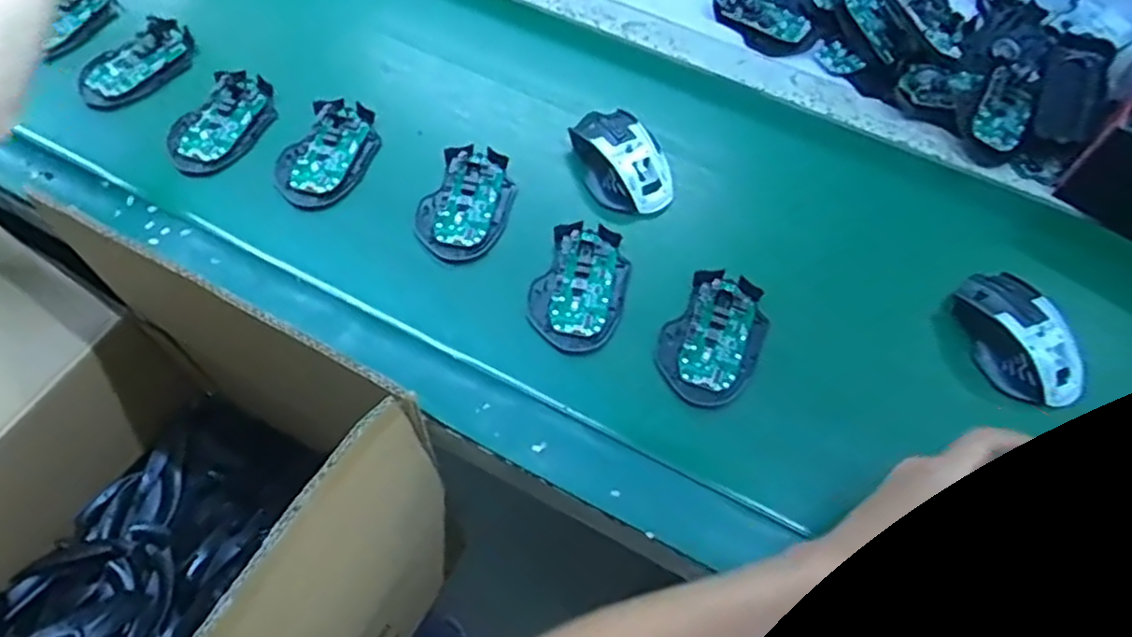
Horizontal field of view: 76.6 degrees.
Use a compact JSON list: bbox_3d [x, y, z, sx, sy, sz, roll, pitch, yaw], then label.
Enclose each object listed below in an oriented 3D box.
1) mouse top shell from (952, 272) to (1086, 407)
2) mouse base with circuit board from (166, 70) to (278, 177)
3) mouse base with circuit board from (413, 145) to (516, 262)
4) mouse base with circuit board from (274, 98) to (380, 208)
[{"bbox_3d":[0.351,0.017,0.561,0.066,0.045,0.110,-11,61,-11],"label":"mouse top shell"},{"bbox_3d":[-0.311,-0.180,0.651,0.072,0.014,0.118,26,61,10],"label":"mouse base with circuit board"},{"bbox_3d":[-0.086,-0.102,0.620,0.071,0.015,0.114,18,60,6],"label":"mouse base with circuit board"},{"bbox_3d":[-0.212,-0.149,0.639,0.069,0.015,0.111,18,60,6],"label":"mouse base with circuit board"}]

